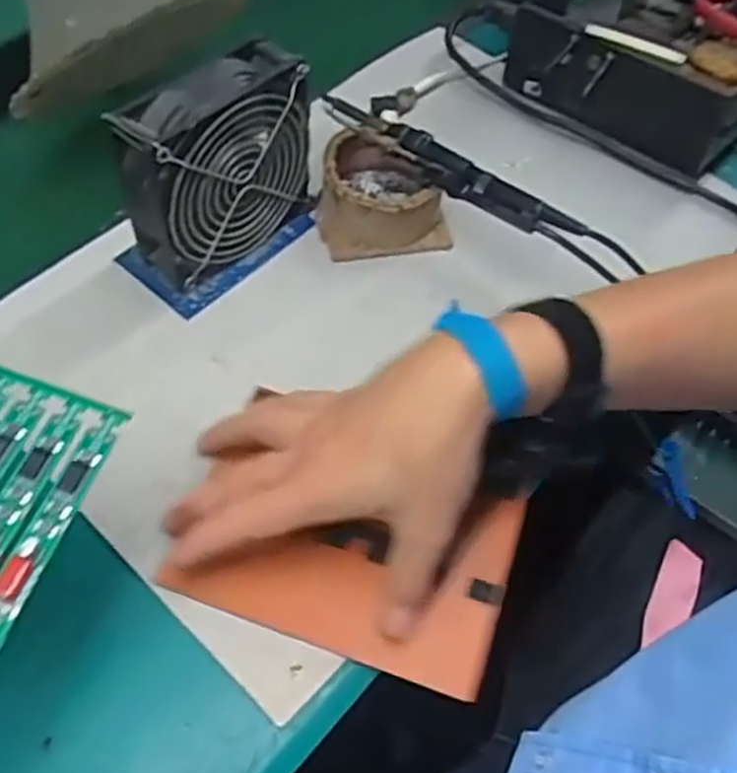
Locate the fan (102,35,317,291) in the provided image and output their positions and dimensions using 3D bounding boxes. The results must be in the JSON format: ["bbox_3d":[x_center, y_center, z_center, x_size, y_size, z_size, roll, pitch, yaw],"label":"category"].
[{"bbox_3d":[-0.094,-0.135,0.490,0.047,0.122,0.122,39,62,21],"label":"fan"}]

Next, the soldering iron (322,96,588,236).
[{"bbox_3d":[0.049,-0.146,0.512,0.202,0.020,0.026,33,60,17],"label":"soldering iron"}]

